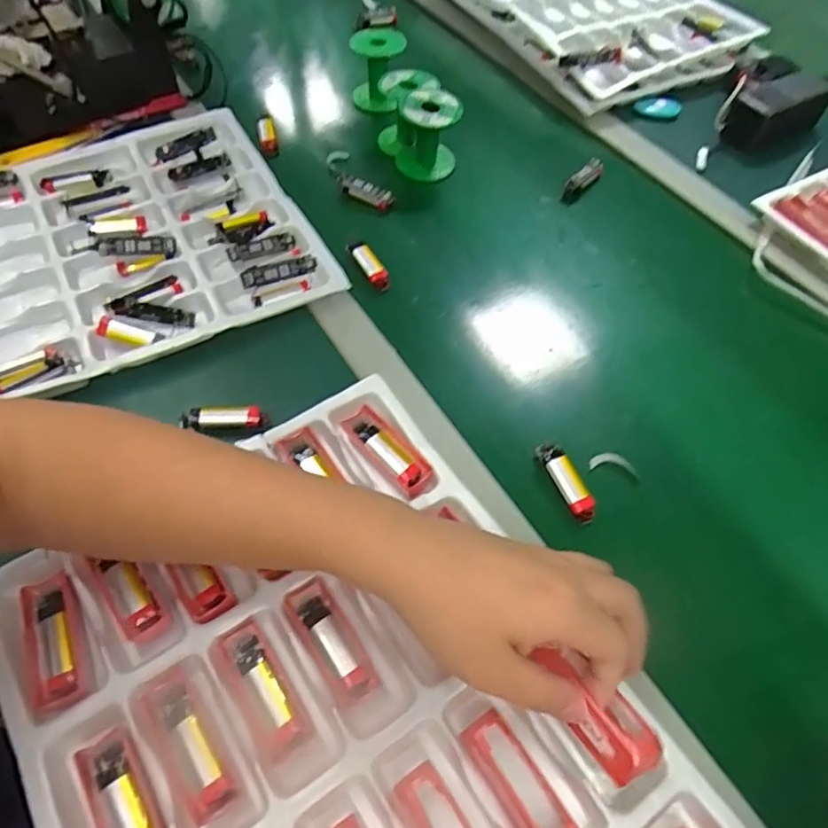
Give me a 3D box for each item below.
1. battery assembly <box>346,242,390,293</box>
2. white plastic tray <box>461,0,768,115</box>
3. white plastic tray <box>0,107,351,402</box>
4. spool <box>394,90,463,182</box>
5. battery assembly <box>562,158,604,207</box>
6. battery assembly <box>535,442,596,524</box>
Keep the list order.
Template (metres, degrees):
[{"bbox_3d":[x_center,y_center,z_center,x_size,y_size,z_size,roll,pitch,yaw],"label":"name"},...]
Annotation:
[{"bbox_3d":[-0.045,-0.148,0.589,0.020,0.020,0.057,-29,74,-22],"label":"battery assembly"},{"bbox_3d":[0.257,-0.625,0.910,0.341,0.061,0.483,-23,59,-17],"label":"white plastic tray"},{"bbox_3d":[-0.335,-0.143,0.561,0.454,0.044,0.315,-23,59,-17],"label":"white plastic tray"},{"bbox_3d":[0.016,-0.311,0.679,0.066,0.085,0.055,4,55,0],"label":"spool"},{"bbox_3d":[0.193,-0.270,0.687,0.021,0.014,0.088,33,60,19],"label":"battery assembly"},{"bbox_3d":[0.116,0.052,0.461,0.020,0.017,0.065,-16,58,-13],"label":"battery assembly"}]

